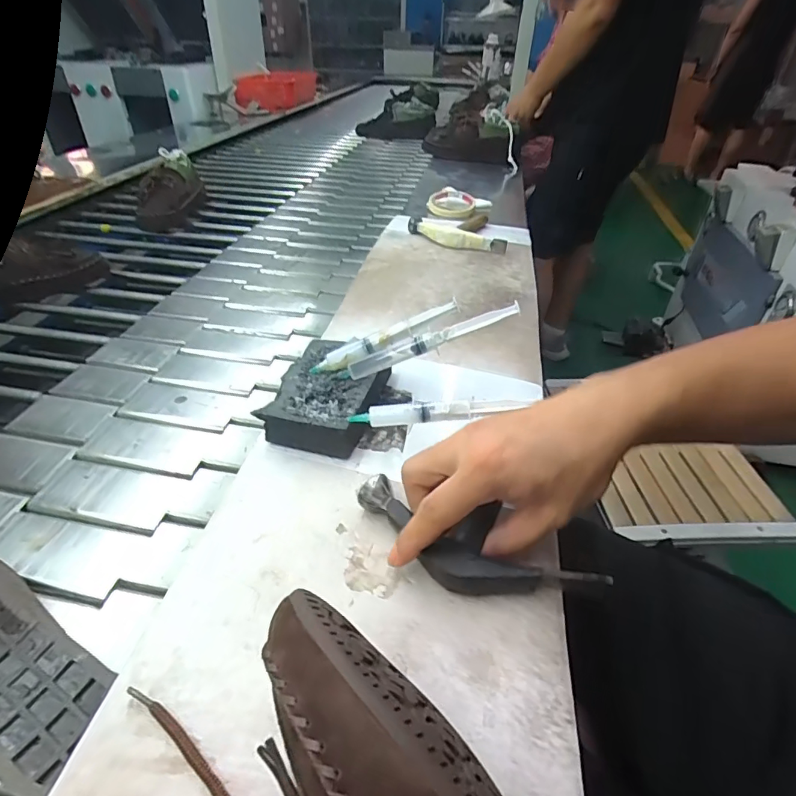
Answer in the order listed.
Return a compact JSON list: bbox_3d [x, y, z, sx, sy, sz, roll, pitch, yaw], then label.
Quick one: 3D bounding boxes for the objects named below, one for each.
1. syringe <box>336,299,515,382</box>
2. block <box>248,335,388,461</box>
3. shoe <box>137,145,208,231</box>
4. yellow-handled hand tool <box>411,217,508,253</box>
[{"bbox_3d":[0.026,-0.052,0.432,0.166,0.016,0.018,-21,38,9],"label":"syringe"},{"bbox_3d":[-0.059,-0.004,0.445,0.089,0.036,0.125,12,41,12],"label":"block"},{"bbox_3d":[-0.498,-0.455,1.053,0.090,0.122,0.262,-3,38,-6],"label":"shoe"},{"bbox_3d":[0.093,-0.274,0.814,0.178,0.032,0.033,21,43,22],"label":"yellow-handled hand tool"}]

